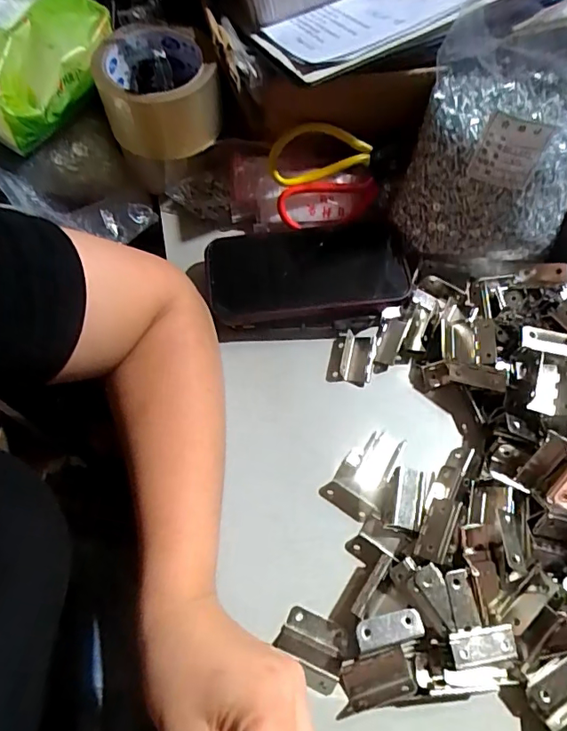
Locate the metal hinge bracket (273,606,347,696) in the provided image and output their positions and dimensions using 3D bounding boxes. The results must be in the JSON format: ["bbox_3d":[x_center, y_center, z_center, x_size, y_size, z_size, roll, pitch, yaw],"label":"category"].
[{"bbox_3d":[0.017,0.178,0.317,0.042,0.007,0.040,19,67,8],"label":"metal hinge bracket"}]

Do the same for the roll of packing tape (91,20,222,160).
[{"bbox_3d":[-0.100,-0.221,0.413,0.092,0.062,0.080,-5,66,-3],"label":"roll of packing tape"}]

